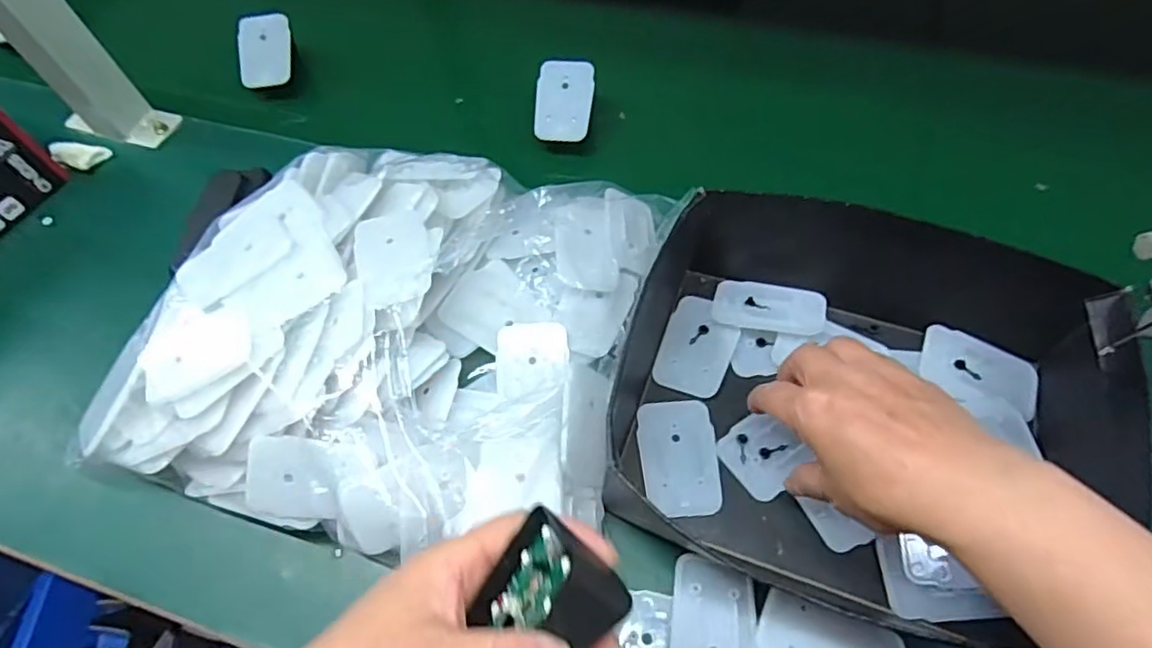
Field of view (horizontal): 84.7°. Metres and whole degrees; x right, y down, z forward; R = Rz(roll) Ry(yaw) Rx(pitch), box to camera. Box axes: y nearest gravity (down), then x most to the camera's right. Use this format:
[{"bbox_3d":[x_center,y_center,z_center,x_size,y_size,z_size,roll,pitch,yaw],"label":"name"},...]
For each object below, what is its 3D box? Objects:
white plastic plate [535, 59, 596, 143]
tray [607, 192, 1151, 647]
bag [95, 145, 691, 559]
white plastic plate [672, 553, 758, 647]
[{"bbox_3d":[-0.009,-0.182,0.513,0.045,0.004,0.069,5,82,6],"label":"white plastic plate"},{"bbox_3d":[0.154,0.026,0.362,0.249,0.076,0.240,18,64,13],"label":"tray"},{"bbox_3d":[-0.103,-0.009,0.398,0.280,0.071,0.273,12,63,10],"label":"bag"},{"bbox_3d":[0.072,0.158,0.328,0.043,0.007,0.067,3,61,6],"label":"white plastic plate"}]

